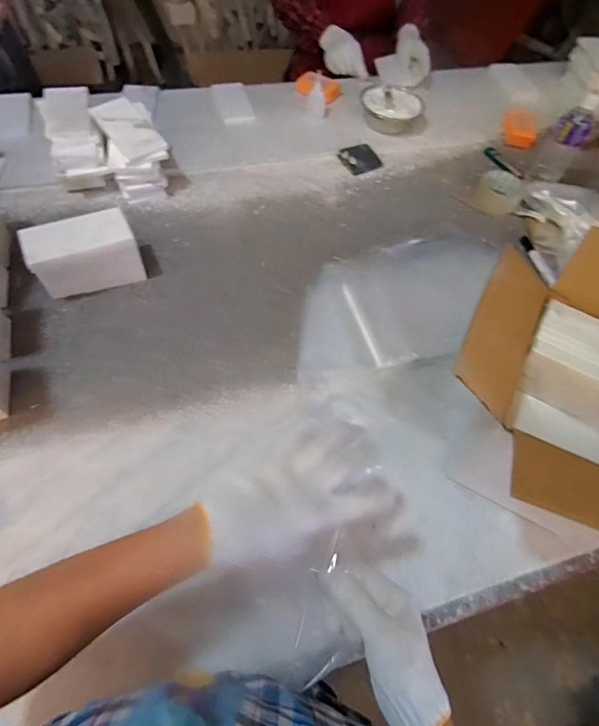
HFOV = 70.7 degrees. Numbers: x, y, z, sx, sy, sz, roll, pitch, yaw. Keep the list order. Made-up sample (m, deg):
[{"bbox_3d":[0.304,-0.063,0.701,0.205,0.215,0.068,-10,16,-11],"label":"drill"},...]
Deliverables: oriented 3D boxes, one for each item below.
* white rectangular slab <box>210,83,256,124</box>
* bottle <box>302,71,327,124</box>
[{"bbox_3d":[-0.155,-0.609,0.987,0.075,0.006,0.125,-13,69,-13],"label":"white rectangular slab"},{"bbox_3d":[0.036,-0.600,0.959,0.053,0.091,0.054,-1,57,-6],"label":"bottle"}]

